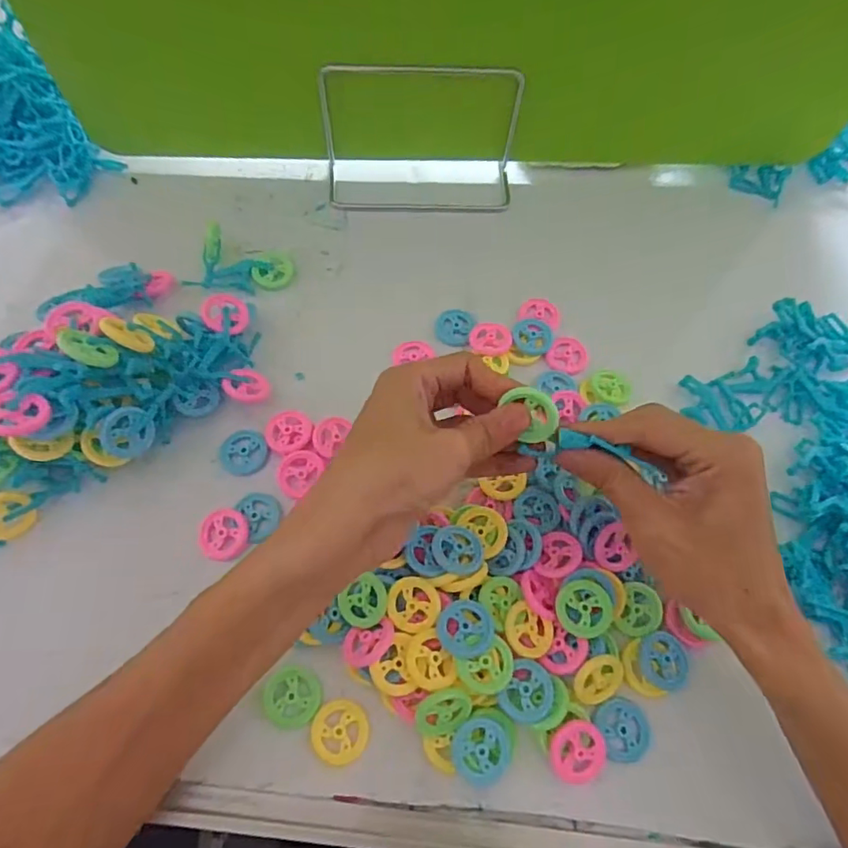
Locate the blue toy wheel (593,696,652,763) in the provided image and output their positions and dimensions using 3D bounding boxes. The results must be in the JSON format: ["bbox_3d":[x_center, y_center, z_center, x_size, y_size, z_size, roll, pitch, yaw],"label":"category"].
[{"bbox_3d":[0.106,0.162,0.285,0.028,0.004,0.031,-17,67,-9],"label":"blue toy wheel"}]

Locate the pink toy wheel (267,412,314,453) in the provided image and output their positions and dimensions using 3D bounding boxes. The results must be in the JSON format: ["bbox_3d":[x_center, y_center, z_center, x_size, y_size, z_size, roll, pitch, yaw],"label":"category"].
[{"bbox_3d":[-0.086,0.006,0.347,0.028,0.008,0.030,1,66,-1],"label":"pink toy wheel"}]

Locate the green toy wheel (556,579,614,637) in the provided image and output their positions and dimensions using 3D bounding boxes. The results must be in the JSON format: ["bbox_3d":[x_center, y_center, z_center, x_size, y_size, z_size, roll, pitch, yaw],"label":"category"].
[{"bbox_3d":[0.088,0.101,0.295,0.030,0.009,0.029,1,66,-1],"label":"green toy wheel"}]

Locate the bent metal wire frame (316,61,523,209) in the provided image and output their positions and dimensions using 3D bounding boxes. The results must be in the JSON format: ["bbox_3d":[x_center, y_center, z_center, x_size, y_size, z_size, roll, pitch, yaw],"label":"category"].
[{"bbox_3d":[-0.003,-0.224,0.419,0.156,0.086,0.058,-2,66,-3],"label":"bent metal wire frame"}]

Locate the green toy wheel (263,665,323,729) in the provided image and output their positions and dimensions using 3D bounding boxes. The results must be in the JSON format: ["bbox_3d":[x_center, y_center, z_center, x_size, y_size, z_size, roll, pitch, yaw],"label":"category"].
[{"bbox_3d":[-0.070,0.145,0.285,0.030,0.004,0.029,1,66,-1],"label":"green toy wheel"}]

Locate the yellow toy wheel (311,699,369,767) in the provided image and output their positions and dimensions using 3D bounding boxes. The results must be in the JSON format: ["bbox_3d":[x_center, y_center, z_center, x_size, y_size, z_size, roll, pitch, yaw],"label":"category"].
[{"bbox_3d":[-0.044,0.160,0.280,0.029,0.004,0.030,1,66,-1],"label":"yellow toy wheel"}]

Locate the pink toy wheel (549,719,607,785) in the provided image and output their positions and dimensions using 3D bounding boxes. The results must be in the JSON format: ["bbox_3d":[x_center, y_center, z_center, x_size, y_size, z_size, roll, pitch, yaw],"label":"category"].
[{"bbox_3d":[0.079,0.168,0.276,0.029,0.011,0.028,1,66,-1],"label":"pink toy wheel"}]

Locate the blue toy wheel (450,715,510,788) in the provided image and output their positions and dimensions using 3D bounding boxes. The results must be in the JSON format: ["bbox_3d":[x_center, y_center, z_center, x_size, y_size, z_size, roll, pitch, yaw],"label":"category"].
[{"bbox_3d":[0.029,0.168,0.275,0.028,0.012,0.030,1,66,-1],"label":"blue toy wheel"}]

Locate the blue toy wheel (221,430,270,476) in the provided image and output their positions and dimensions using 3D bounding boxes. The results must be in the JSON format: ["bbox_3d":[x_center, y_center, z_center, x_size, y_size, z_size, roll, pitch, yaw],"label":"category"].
[{"bbox_3d":[-0.114,0.019,0.344,0.030,0.010,0.028,1,66,-1],"label":"blue toy wheel"}]

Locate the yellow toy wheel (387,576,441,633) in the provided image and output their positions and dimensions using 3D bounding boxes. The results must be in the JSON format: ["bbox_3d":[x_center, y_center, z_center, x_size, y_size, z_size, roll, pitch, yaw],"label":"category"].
[{"bbox_3d":[-0.005,0.098,0.293,0.028,0.005,0.028,1,66,-1],"label":"yellow toy wheel"}]

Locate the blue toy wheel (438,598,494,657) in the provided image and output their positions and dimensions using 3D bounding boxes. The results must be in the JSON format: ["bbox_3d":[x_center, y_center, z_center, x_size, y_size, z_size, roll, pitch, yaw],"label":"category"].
[{"bbox_3d":[0.022,0.108,0.284,0.029,0.007,0.028,1,66,-1],"label":"blue toy wheel"}]

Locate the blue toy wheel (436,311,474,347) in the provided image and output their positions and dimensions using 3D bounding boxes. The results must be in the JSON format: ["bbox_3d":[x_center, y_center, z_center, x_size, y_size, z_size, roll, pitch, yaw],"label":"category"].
[{"bbox_3d":[0.022,-0.071,0.392,0.025,0.008,0.026,14,66,5],"label":"blue toy wheel"}]

